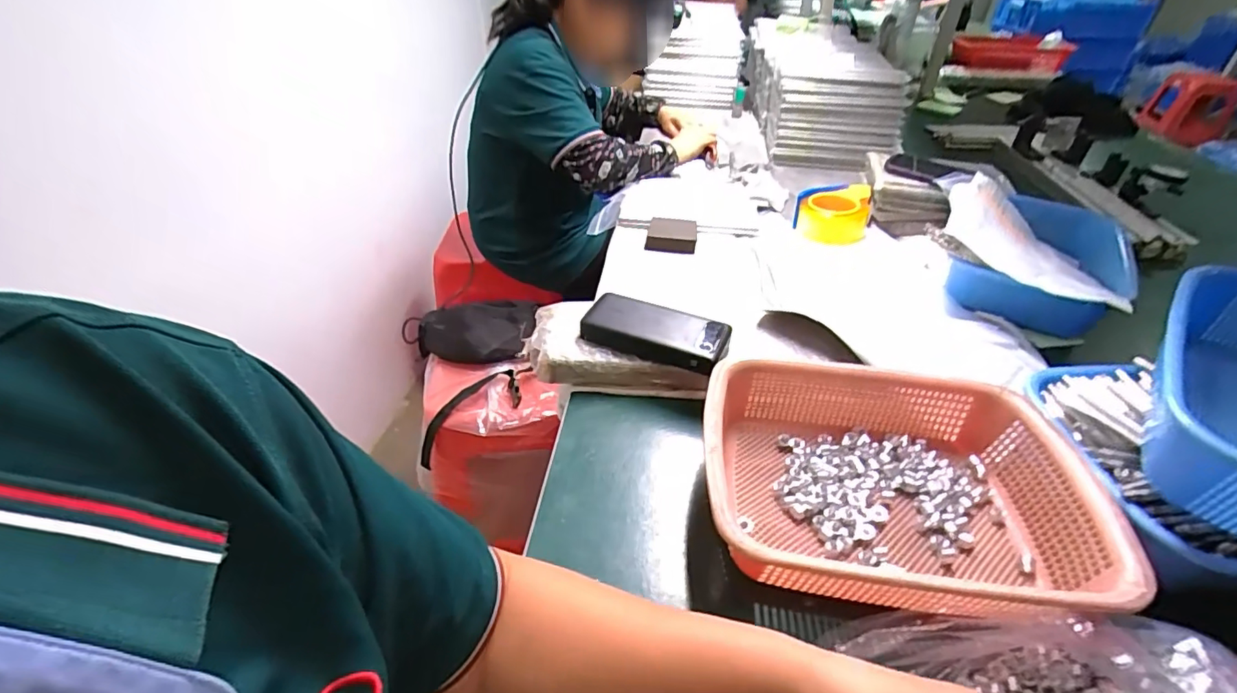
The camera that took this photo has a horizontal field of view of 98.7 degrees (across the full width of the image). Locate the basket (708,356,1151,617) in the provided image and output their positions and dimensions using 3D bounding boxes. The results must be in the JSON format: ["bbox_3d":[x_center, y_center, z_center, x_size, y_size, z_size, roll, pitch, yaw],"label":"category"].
[{"bbox_3d":[0.217,0.109,0.437,0.286,0.078,0.212,3,38,7],"label":"basket"}]

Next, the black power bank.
[{"bbox_3d":[0.040,-0.015,0.579,0.151,0.031,0.070,15,41,17],"label":"black power bank"}]

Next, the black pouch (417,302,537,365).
[{"bbox_3d":[-0.282,-0.032,1.016,0.250,0.068,0.122,7,40,7],"label":"black pouch"}]

